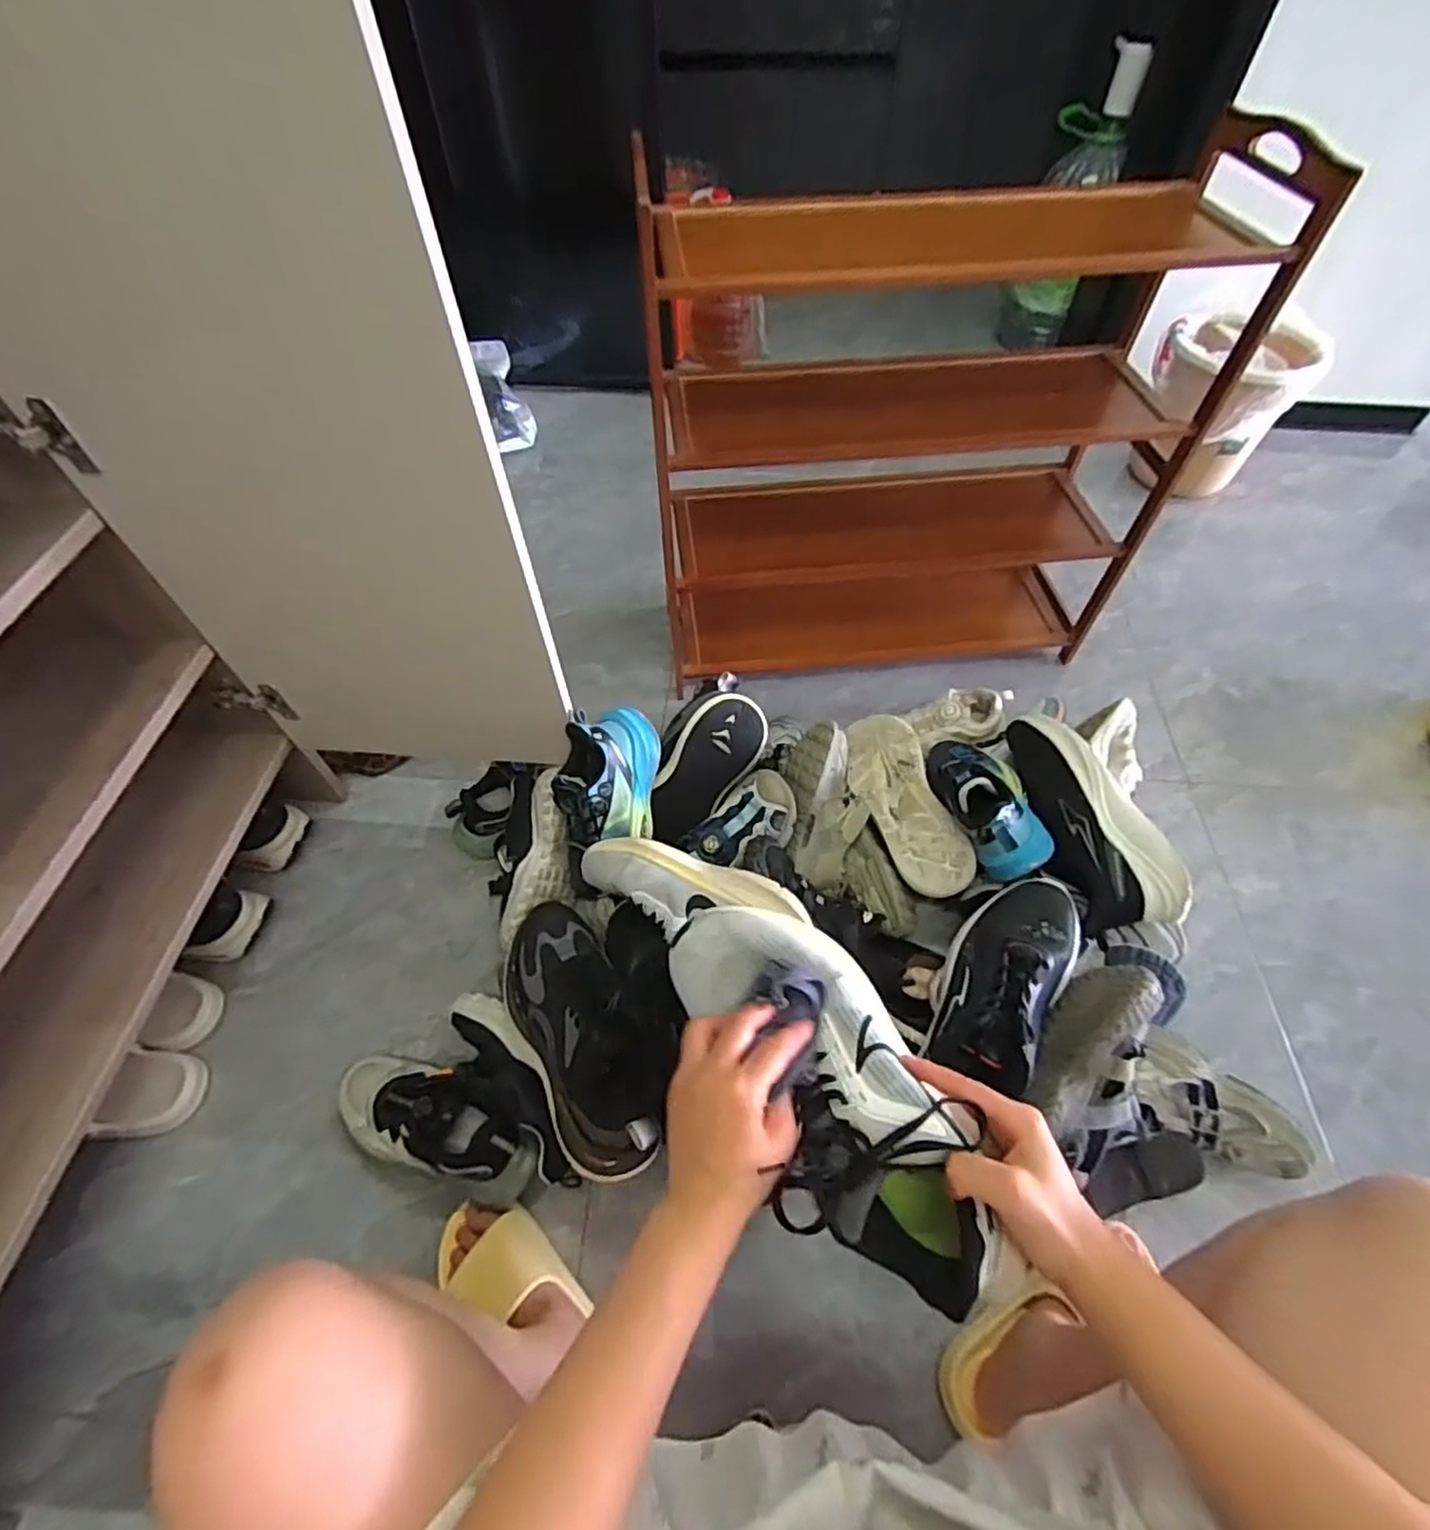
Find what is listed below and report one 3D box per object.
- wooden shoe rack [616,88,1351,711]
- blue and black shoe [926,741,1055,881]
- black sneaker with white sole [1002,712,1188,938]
[{"bbox_3d":[0.260,-0.428,0.969,0.670,0.649,0.251,-5,55,-3],"label":"wooden shoe rack"},{"bbox_3d":[0.347,0.036,0.878,0.107,0.098,0.241,-7,37,-4],"label":"blue and black shoe"},{"bbox_3d":[0.443,0.054,0.829,0.081,0.097,0.294,-8,55,-5],"label":"black sneaker with white sole"}]

